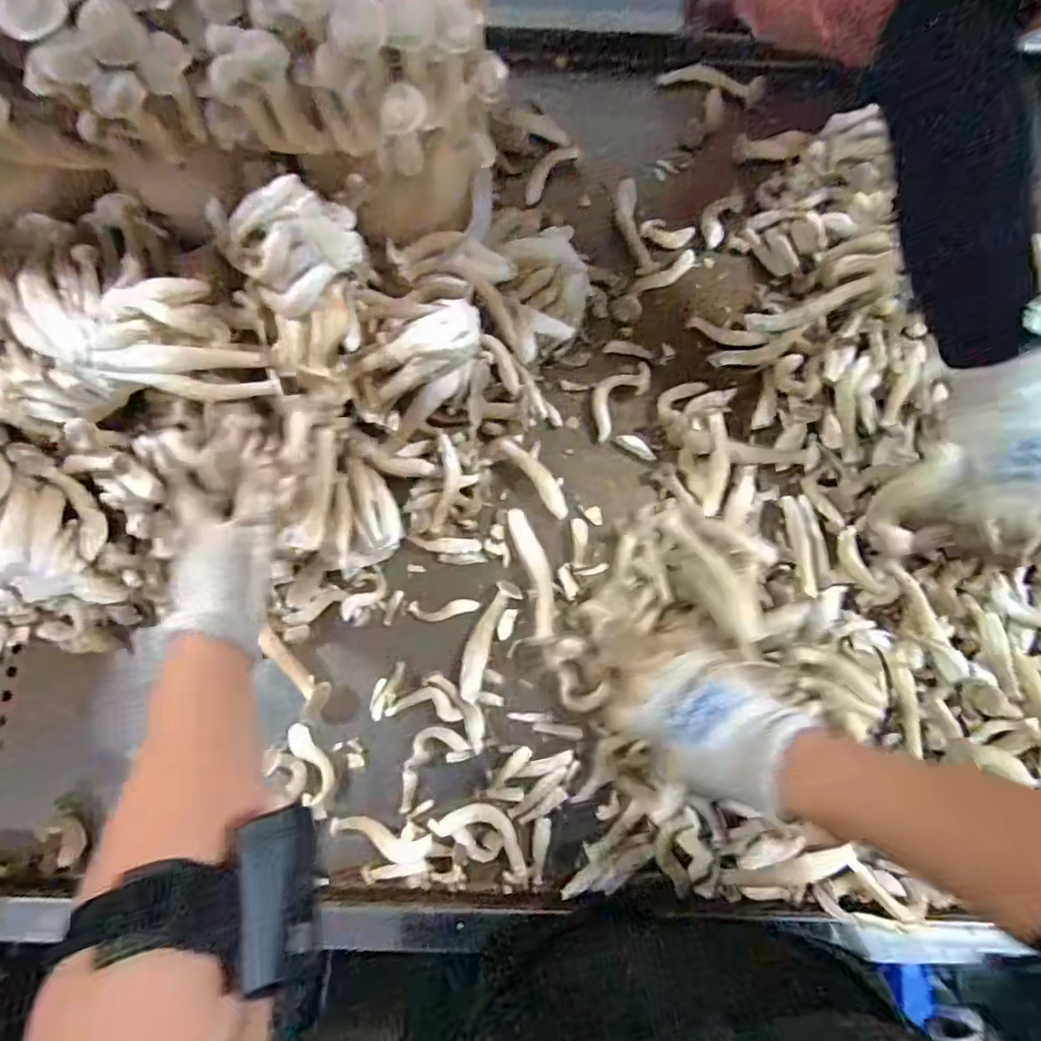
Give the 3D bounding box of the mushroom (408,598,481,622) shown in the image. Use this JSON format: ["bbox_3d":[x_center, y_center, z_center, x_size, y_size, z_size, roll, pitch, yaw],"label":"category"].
[{"bbox_3d":[-0.066,0.077,0.495,0.061,0.009,0.018,-2,79,-1],"label":"mushroom"}]

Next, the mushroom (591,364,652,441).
[{"bbox_3d":[0.090,-0.118,0.535,0.038,0.016,0.082,39,81,7],"label":"mushroom"}]

